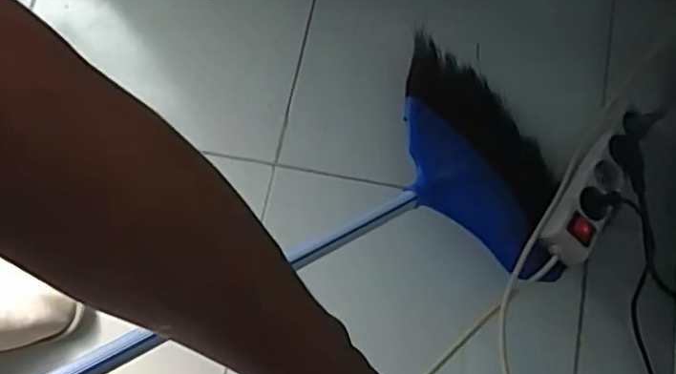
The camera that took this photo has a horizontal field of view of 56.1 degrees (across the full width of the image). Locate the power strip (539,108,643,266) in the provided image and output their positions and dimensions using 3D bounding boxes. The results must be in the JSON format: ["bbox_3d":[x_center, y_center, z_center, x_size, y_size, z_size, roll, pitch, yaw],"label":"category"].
[{"bbox_3d":[0.286,-0.007,0.696,0.054,0.046,0.191,29,79,7],"label":"power strip"}]

